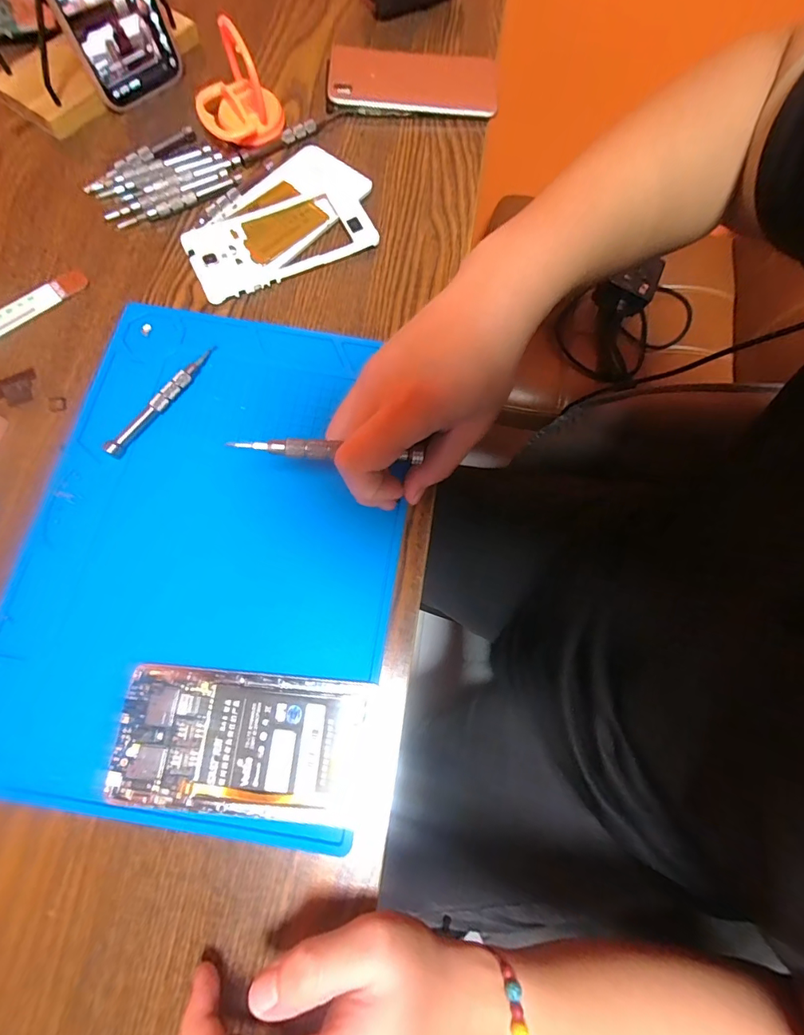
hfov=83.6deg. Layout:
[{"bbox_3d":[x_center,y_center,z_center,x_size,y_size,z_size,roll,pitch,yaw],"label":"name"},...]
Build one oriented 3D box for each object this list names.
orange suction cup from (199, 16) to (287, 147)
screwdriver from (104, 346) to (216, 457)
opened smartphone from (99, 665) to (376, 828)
[{"bbox_3d":[-0.135,-0.348,0.360,0.065,0.062,0.056,-22,75,-9],"label":"orange suction cup"},{"bbox_3d":[-0.162,-0.081,0.306,0.010,0.011,0.100,29,74,7],"label":"screwdriver"},{"bbox_3d":[-0.087,0.123,0.249,0.134,0.010,0.072,7,73,0],"label":"opened smartphone"}]

